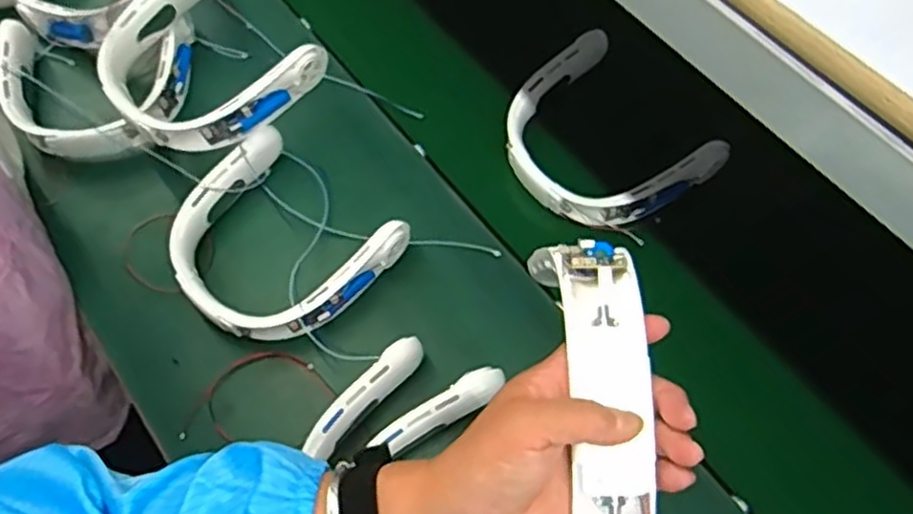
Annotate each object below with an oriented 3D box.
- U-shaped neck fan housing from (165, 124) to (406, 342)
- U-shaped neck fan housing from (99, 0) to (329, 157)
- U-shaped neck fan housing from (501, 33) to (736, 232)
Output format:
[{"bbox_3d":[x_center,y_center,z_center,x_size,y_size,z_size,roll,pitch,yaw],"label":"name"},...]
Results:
[{"bbox_3d":[-0.199,-0.010,0.808,0.220,0.072,0.207,36,70,13],"label":"U-shaped neck fan housing"},{"bbox_3d":[-0.302,-0.229,0.850,0.230,0.058,0.205,39,71,14],"label":"U-shaped neck fan housing"},{"bbox_3d":[0.169,-0.135,0.857,0.203,0.053,0.229,-37,72,-16],"label":"U-shaped neck fan housing"}]

